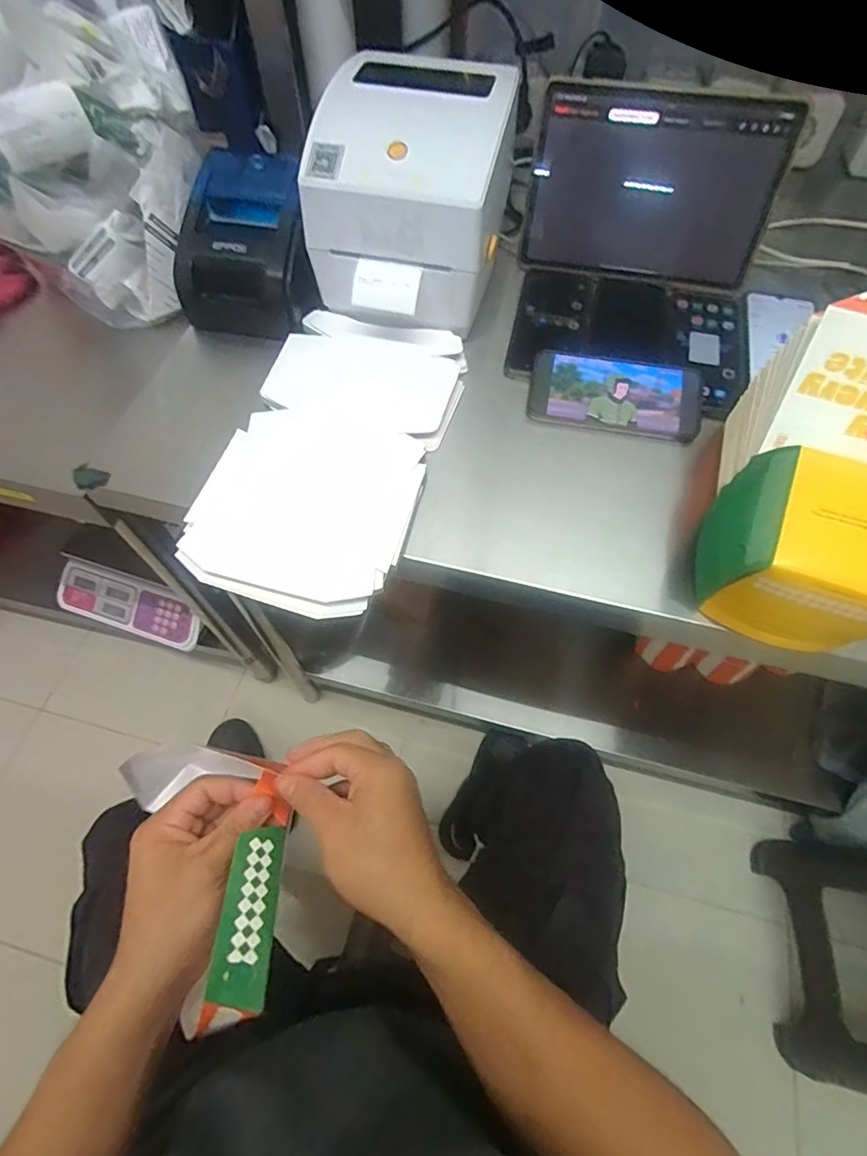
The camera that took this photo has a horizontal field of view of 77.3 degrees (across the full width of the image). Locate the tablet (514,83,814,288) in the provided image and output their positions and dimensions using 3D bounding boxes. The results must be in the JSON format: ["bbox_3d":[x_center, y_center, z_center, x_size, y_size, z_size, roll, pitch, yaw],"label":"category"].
[{"bbox_3d":[0.229,-0.406,0.570,0.244,0.157,0.012,11,40,6],"label":"tablet"}]

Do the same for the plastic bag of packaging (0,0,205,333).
[{"bbox_3d":[-0.373,-0.439,0.562,0.243,0.240,0.185,10,62,5],"label":"plastic bag of packaging"}]

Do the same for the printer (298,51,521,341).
[{"bbox_3d":[-0.021,-0.363,0.535,0.171,0.158,0.198,11,63,6],"label":"printer"}]

